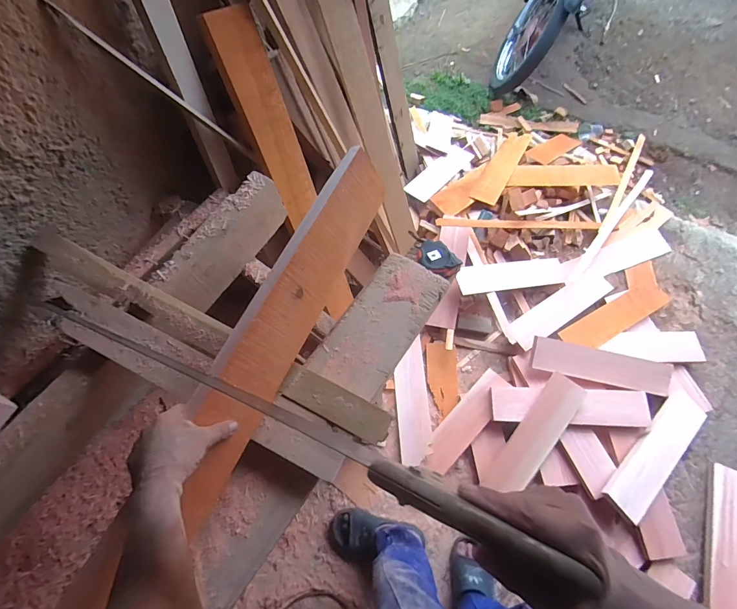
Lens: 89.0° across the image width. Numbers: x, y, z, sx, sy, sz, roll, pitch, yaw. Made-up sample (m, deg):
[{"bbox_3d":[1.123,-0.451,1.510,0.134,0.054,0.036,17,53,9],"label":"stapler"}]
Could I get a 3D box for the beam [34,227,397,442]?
[{"bbox_3d":[-0.311,0.044,0.683,0.769,0.046,0.065,25,70,13],"label":"beam"}]

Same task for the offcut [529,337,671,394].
[{"bbox_3d":[0.793,0.209,1.274,0.471,0.021,0.113,11,88,0],"label":"offcut"}]

